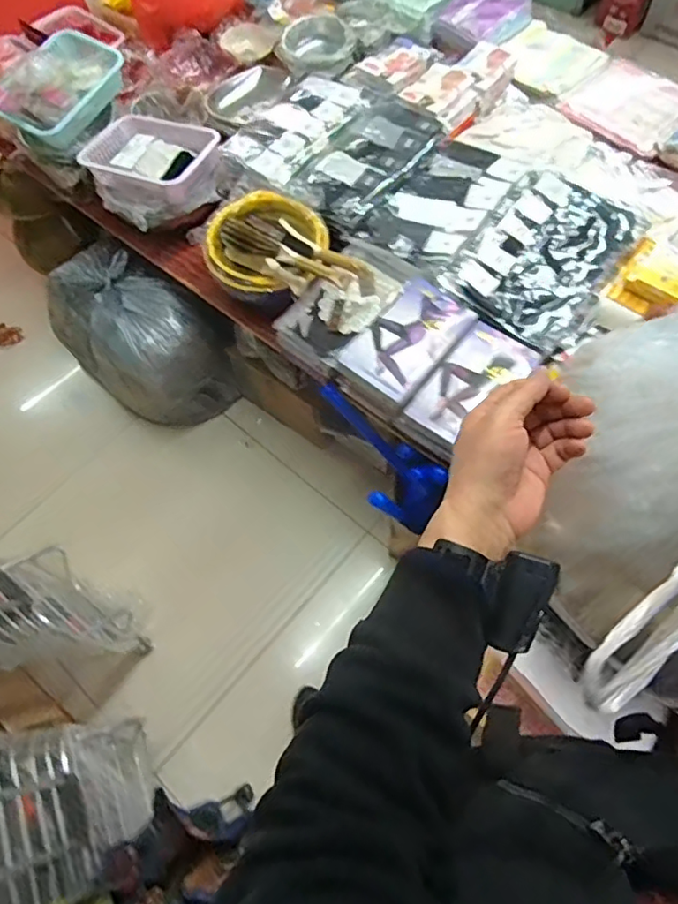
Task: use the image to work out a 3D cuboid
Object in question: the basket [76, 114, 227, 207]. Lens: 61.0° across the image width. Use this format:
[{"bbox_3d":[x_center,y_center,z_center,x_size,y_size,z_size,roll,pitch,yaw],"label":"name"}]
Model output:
[{"bbox_3d":[-0.471,-0.725,1.453,0.308,0.102,0.244,24,68,14],"label":"basket"}]

